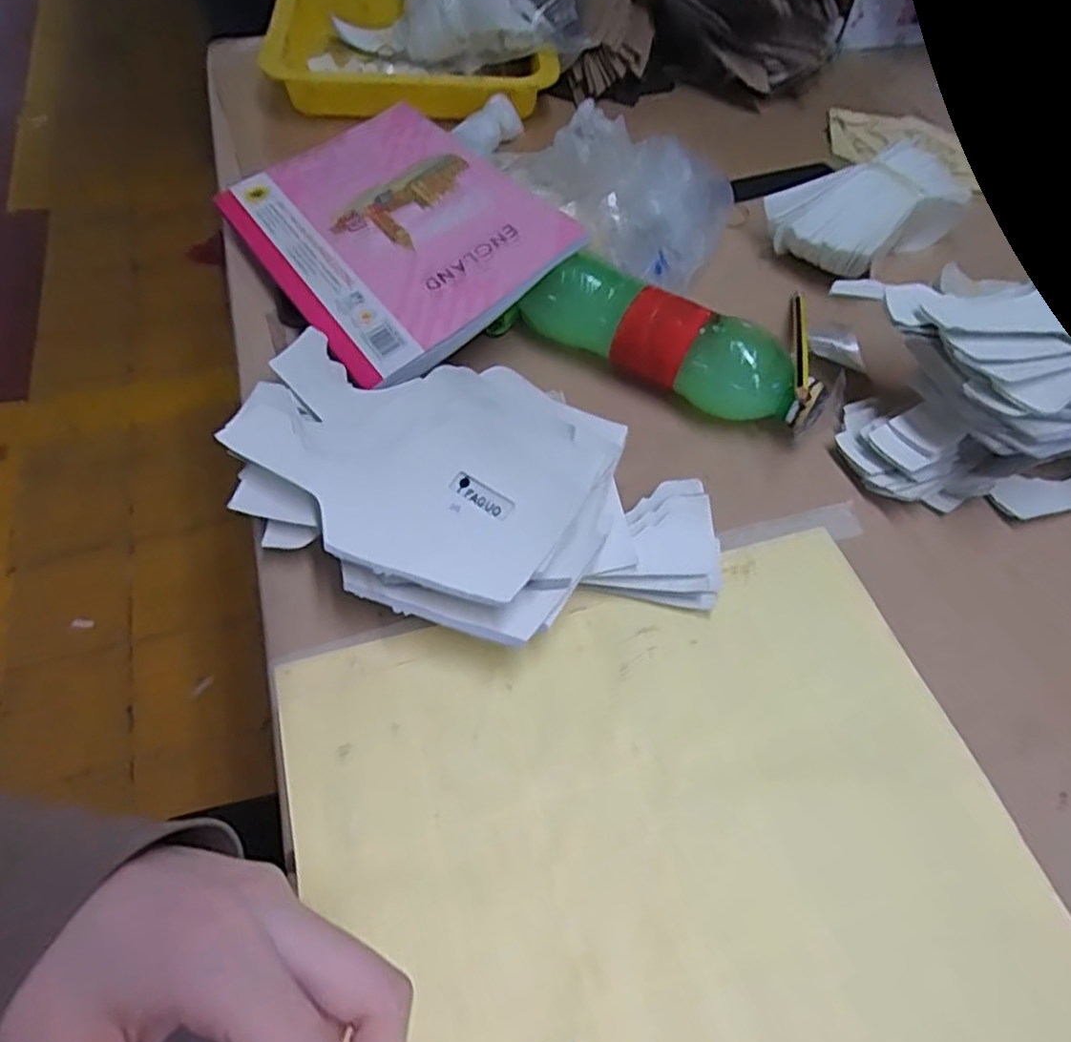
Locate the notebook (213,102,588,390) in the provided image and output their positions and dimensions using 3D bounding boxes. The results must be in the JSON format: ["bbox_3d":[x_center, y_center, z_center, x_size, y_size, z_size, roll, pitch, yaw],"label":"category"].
[{"bbox_3d":[-0.102,-0.205,0.491,0.169,0.013,0.250,-36,61,-9],"label":"notebook"}]

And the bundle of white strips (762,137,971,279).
[{"bbox_3d":[0.252,-0.239,0.541,0.150,0.056,0.089,-33,64,-21],"label":"bundle of white strips"}]

